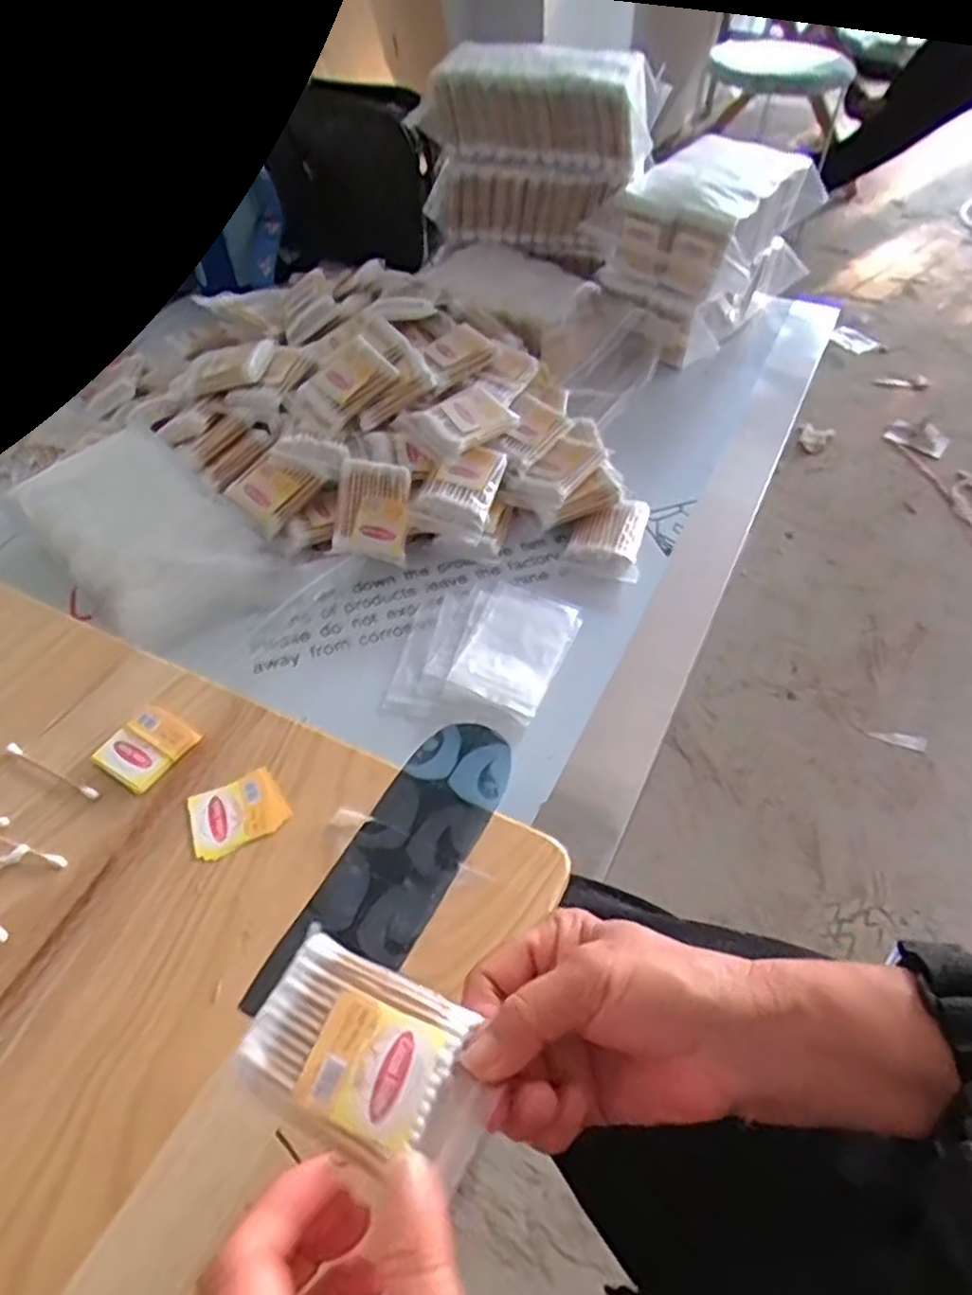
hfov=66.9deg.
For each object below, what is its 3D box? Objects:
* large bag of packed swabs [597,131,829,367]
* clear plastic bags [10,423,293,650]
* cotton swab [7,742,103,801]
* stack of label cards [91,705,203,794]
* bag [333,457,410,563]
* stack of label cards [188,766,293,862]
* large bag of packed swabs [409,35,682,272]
[{"bbox_3d":[0.236,-0.442,0.800,0.172,0.150,0.224,31,58,24],"label":"large bag of packed swabs"},{"bbox_3d":[-0.267,-0.085,0.587,0.194,0.040,0.129,45,65,10],"label":"clear plastic bags"},{"bbox_3d":[-0.254,0.072,0.429,0.073,0.004,0.006,23,53,18],"label":"cotton swab"},{"bbox_3d":[-0.203,0.059,0.439,0.042,0.011,0.049,24,53,19],"label":"stack of label cards"},{"bbox_3d":[-0.092,-0.112,0.594,0.057,0.009,0.078,5,88,-3],"label":"bag"},{"bbox_3d":[-0.140,0.092,0.414,0.052,0.004,0.043,-21,53,-18],"label":"stack of label cards"},{"bbox_3d":[0.057,-0.525,0.786,0.235,0.171,0.118,7,49,5],"label":"large bag of packed swabs"}]

